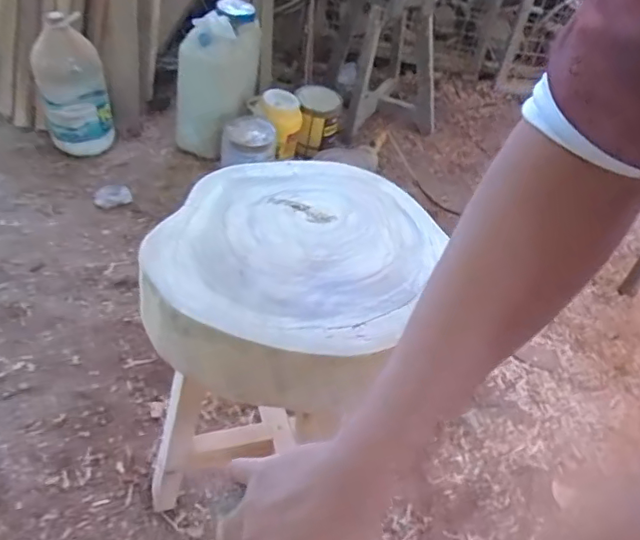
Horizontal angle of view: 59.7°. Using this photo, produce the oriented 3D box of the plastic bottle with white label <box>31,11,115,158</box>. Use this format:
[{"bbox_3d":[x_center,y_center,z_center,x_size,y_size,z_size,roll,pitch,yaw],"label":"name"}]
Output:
[{"bbox_3d":[-0.747,-0.546,1.703,0.193,0.375,0.159,-8,45,-20],"label":"plastic bottle with white label"}]

